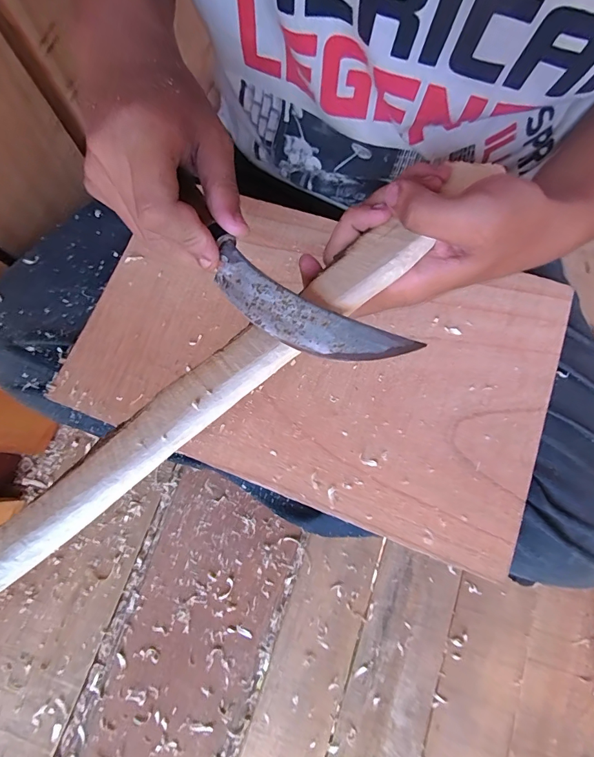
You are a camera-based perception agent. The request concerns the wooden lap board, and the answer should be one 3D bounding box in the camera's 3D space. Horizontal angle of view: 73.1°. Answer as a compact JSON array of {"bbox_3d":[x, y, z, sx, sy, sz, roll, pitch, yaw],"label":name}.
[{"bbox_3d":[0.006,-0.022,0.287,0.322,0.006,0.199,19,78,9],"label":"wooden lap board"}]

